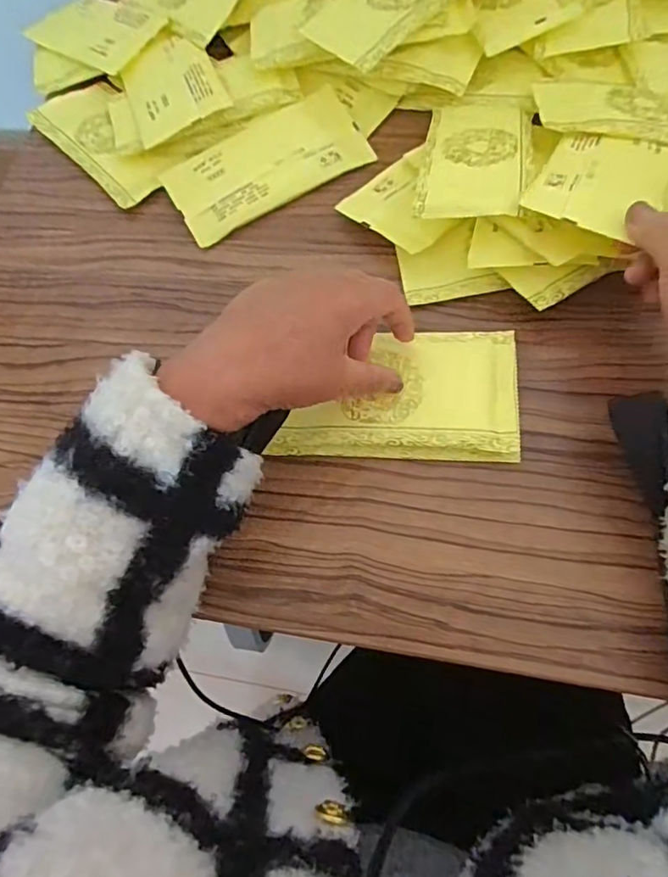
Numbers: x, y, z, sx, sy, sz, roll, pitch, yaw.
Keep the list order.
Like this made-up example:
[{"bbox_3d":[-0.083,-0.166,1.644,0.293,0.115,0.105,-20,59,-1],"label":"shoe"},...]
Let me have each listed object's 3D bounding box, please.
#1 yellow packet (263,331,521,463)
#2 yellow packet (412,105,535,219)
[{"bbox_3d":[0.044,-0.031,0.367,0.158,0.019,0.088,1,72,6],"label":"yellow packet"},{"bbox_3d":[0.110,-0.222,0.413,0.079,0.010,0.167,7,55,14],"label":"yellow packet"}]

